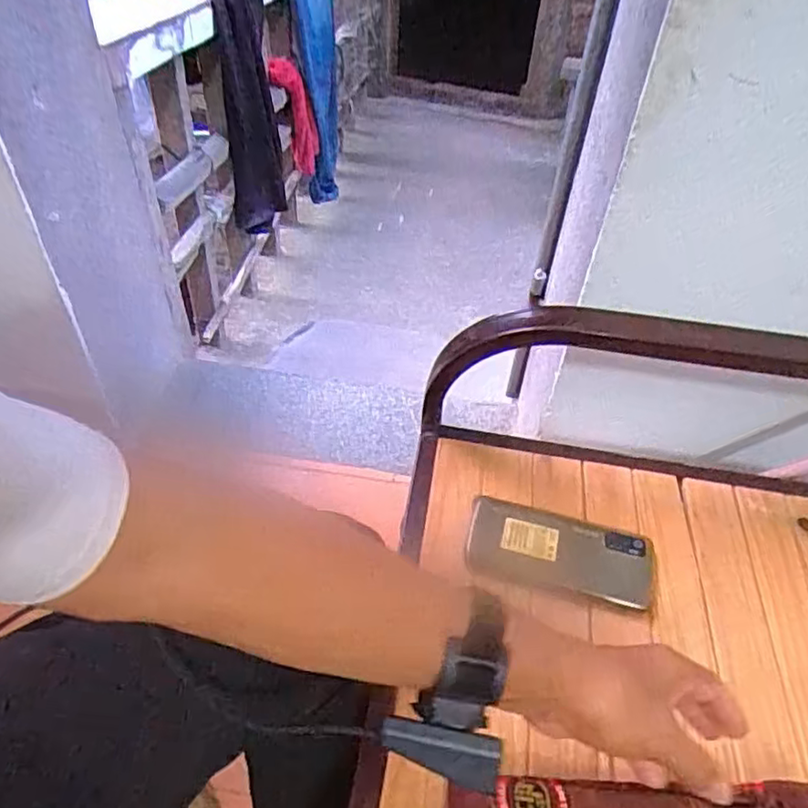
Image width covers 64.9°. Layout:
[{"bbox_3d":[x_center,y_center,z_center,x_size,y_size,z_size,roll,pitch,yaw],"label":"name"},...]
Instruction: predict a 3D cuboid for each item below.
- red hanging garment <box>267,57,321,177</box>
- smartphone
[{"bbox_3d":[-0.255,-0.659,1.529,0.092,0.365,0.067,10,70,5],"label":"red hanging garment"},{"bbox_3d":[0.141,0.129,0.570,0.161,0.010,0.084,11,46,6],"label":"smartphone"}]

